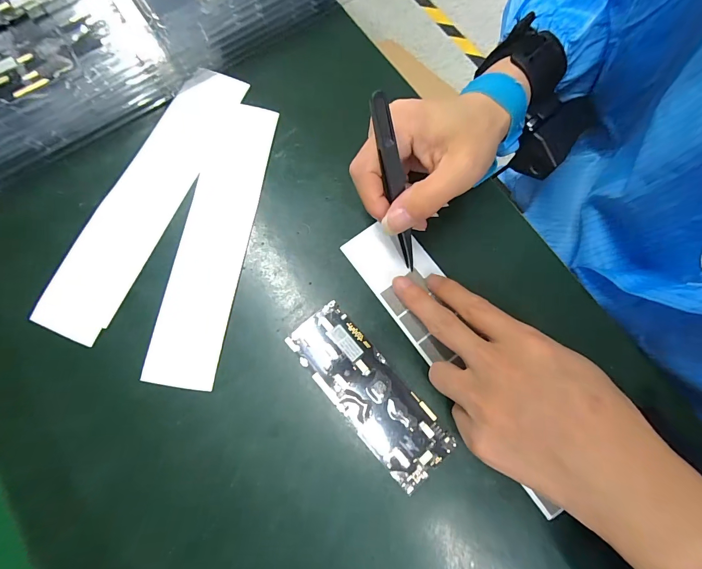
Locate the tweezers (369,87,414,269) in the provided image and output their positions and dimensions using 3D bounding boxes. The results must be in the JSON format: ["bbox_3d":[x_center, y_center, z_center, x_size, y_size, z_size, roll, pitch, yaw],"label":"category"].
[{"bbox_3d":[0.030,-0.057,0.213,0.011,0.115,0.014,-25,42,-4],"label":"tweezers"}]

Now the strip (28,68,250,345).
[{"bbox_3d":[-0.156,-0.071,0.261,0.057,0.005,0.228,23,77,3],"label":"strip"}]

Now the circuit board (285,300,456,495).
[{"bbox_3d":[0.011,0.069,0.226,0.043,0.008,0.121,-40,81,-7],"label":"circuit board"}]

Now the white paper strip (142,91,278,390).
[{"bbox_3d":[-0.101,-0.038,0.254,0.050,0.007,0.216,9,76,3],"label":"white paper strip"}]

